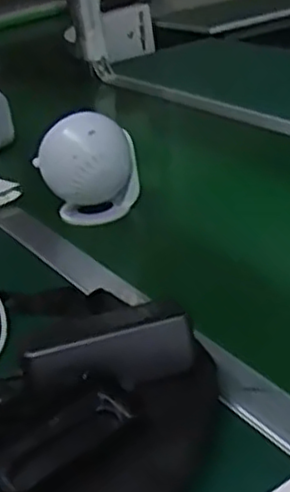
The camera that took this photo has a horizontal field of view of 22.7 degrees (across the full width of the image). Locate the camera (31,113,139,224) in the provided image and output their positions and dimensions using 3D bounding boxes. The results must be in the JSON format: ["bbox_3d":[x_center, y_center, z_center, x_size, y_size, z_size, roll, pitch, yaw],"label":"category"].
[{"bbox_3d":[-0.069,-0.086,0.854,0.097,0.130,0.091,10,31,33],"label":"camera"}]

